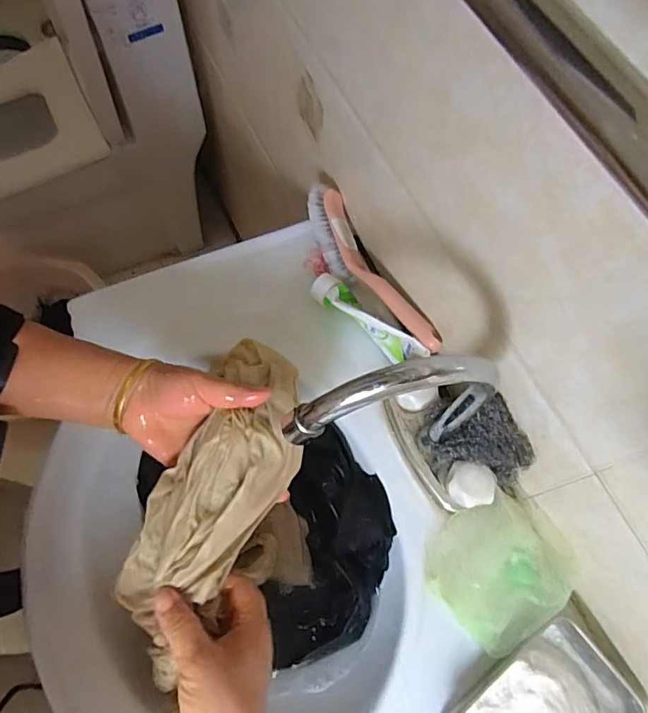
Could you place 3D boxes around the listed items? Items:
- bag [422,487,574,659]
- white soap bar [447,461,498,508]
[{"bbox_3d":[0.153,0.184,0.449,0.110,0.038,0.102,-32,71,-14],"label":"bag"},{"bbox_3d":[0.133,0.114,0.453,0.044,0.018,0.036,8,67,2],"label":"white soap bar"}]

